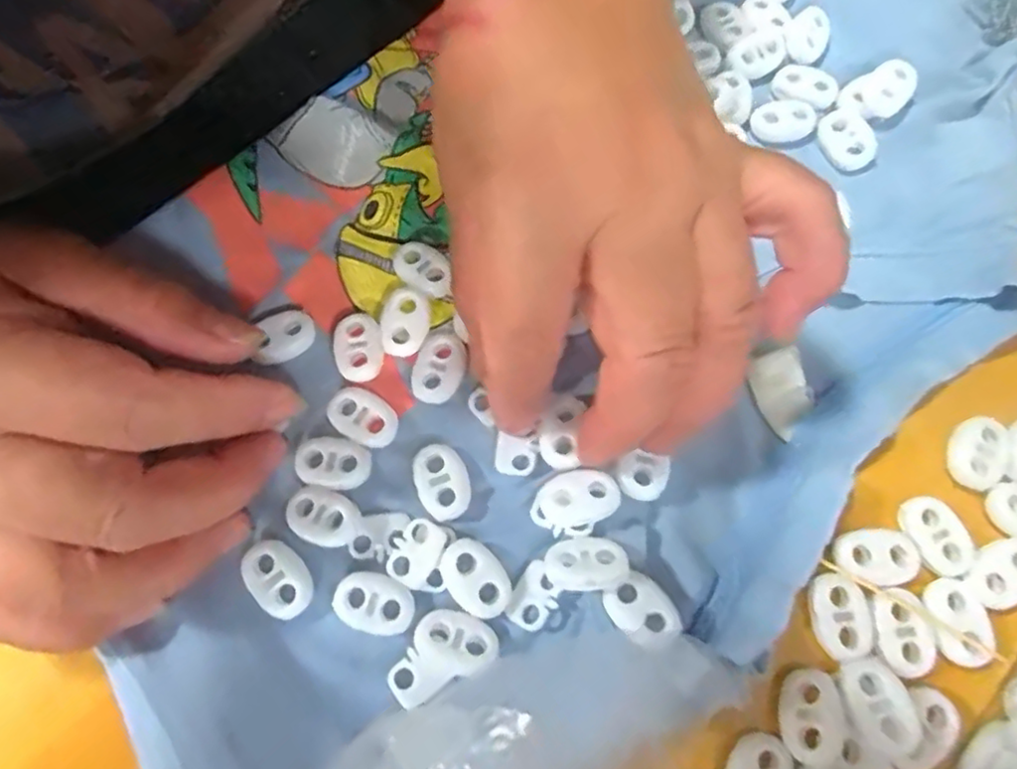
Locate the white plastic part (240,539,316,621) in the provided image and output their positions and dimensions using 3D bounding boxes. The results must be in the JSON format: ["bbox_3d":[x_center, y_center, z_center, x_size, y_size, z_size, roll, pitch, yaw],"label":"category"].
[{"bbox_3d":[-0.064,0.053,0.177,0.015,0.005,0.021,-37,73,-11],"label":"white plastic part"}]

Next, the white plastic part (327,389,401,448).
[{"bbox_3d":[-0.044,0.010,0.193,0.021,0.005,0.015,36,76,12],"label":"white plastic part"}]

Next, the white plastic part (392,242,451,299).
[{"bbox_3d":[-0.028,-0.037,0.210,0.014,0.005,0.023,-43,75,-12],"label":"white plastic part"}]

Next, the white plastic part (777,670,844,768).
[{"bbox_3d":[0.077,0.083,0.162,0.014,0.004,0.021,3,71,3],"label":"white plastic part"}]

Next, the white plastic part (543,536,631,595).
[{"bbox_3d":[0.021,0.048,0.174,0.022,0.009,0.014,-5,70,0],"label":"white plastic part"}]

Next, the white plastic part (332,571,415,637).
[{"bbox_3d":[-0.037,0.060,0.177,0.022,0.004,0.015,17,71,8],"label":"white plastic part"}]

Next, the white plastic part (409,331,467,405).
[{"bbox_3d":[-0.021,-0.005,0.198,0.015,0.005,0.022,20,73,8],"label":"white plastic part"}]

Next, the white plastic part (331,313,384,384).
[{"bbox_3d":[-0.047,-0.012,0.200,0.015,0.004,0.021,-12,71,-3],"label":"white plastic part"}]

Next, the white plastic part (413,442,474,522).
[{"bbox_3d":[-0.019,0.028,0.187,0.015,0.005,0.022,-28,71,-8],"label":"white plastic part"}]

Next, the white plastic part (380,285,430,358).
[{"bbox_3d":[-0.033,-0.020,0.201,0.015,0.004,0.021,6,71,3],"label":"white plastic part"}]

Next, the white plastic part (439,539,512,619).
[{"bbox_3d":[-0.009,0.053,0.176,0.015,0.006,0.022,-42,74,-13],"label":"white plastic part"}]

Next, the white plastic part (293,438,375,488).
[{"bbox_3d":[-0.052,0.023,0.189,0.022,0.004,0.014,13,71,6],"label":"white plastic part"}]

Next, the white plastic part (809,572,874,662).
[{"bbox_3d":[0.090,0.062,0.174,0.015,0.004,0.021,-2,71,1],"label":"white plastic part"}]

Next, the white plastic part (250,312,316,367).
[{"bbox_3d":[-0.071,-0.014,0.201,0.020,0.006,0.013,-42,74,-13],"label":"white plastic part"}]

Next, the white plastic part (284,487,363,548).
[{"bbox_3d":[-0.053,0.038,0.183,0.021,0.006,0.015,26,73,11],"label":"white plastic part"}]

